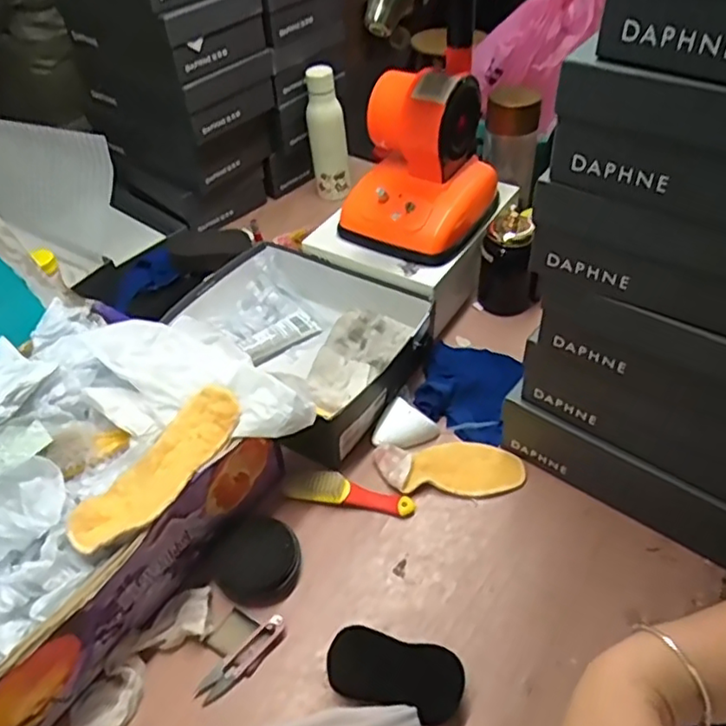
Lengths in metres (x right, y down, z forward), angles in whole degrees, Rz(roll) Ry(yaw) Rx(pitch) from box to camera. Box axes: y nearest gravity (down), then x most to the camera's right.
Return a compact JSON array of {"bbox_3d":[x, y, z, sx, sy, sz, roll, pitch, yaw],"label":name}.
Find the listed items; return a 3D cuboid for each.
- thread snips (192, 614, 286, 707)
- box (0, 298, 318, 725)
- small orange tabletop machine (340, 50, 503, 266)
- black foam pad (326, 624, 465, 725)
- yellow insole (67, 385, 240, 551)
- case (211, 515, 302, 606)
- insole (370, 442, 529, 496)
[{"bbox_3d":[-0.119,0.295,0.647,0.024,0.006,0.104,34,56,31],"label":"thread snips"},{"bbox_3d":[-0.319,0.120,0.683,0.325,0.158,0.426,30,54,29],"label":"box"},{"bbox_3d":[0.077,-0.282,0.902,0.181,0.199,0.179,20,50,22],"label":"small orange tabletop machine"},{"bbox_3d":[0.030,0.297,0.619,0.128,0.032,0.058,10,47,13],"label":"black foam pad"},{"bbox_3d":[-0.196,0.103,0.636,0.071,0.030,0.197,26,52,26],"label":"yellow insole"},{"bbox_3d":[-0.113,0.215,0.710,0.091,0.030,0.089,-2,45,2],"label":"case"},{"bbox_3d":[0.105,0.126,0.789,0.177,0.025,0.066,0,46,3],"label":"insole"}]

